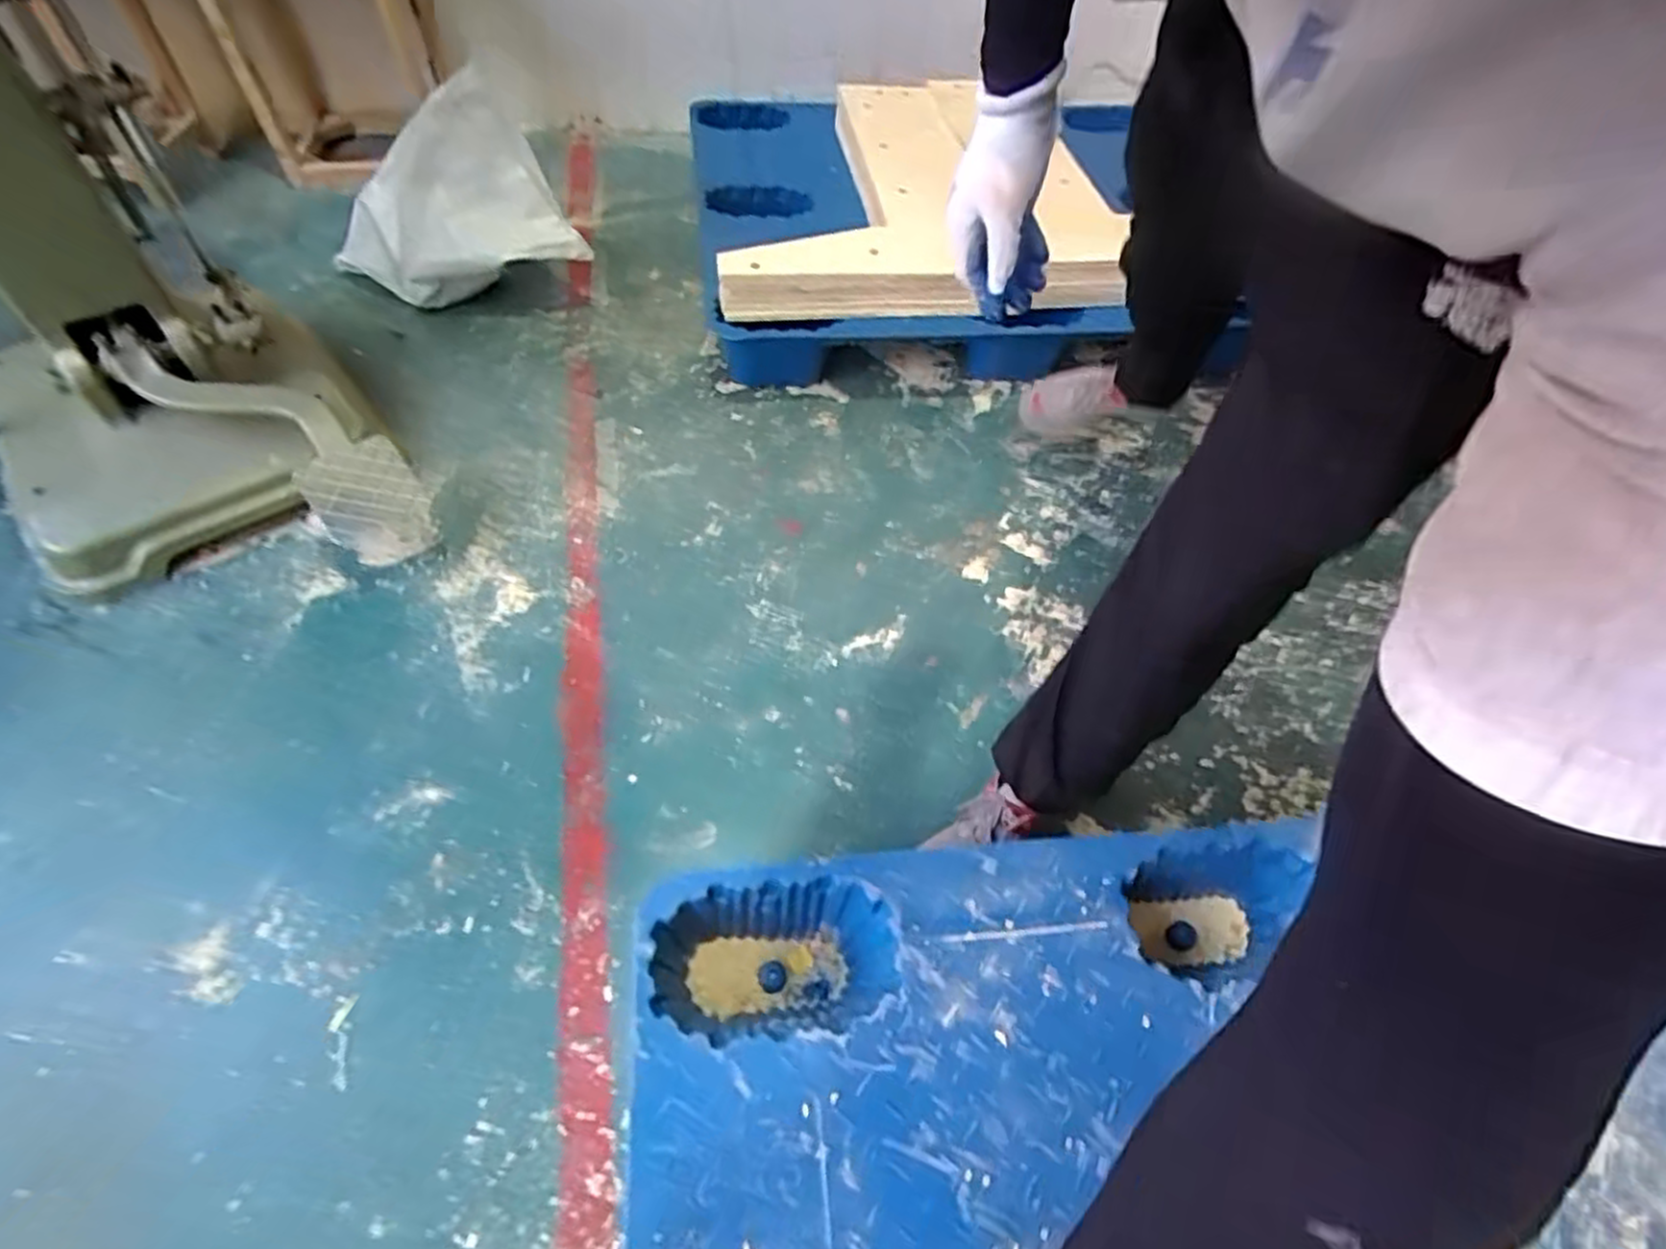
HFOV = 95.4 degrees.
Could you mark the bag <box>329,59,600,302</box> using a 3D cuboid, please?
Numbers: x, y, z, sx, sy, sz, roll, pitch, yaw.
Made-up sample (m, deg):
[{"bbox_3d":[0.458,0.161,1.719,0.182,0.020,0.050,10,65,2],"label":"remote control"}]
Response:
[{"bbox_3d":[-0.699,-0.748,1.377,0.414,0.360,0.224,-16,57,-15],"label":"bag"}]

